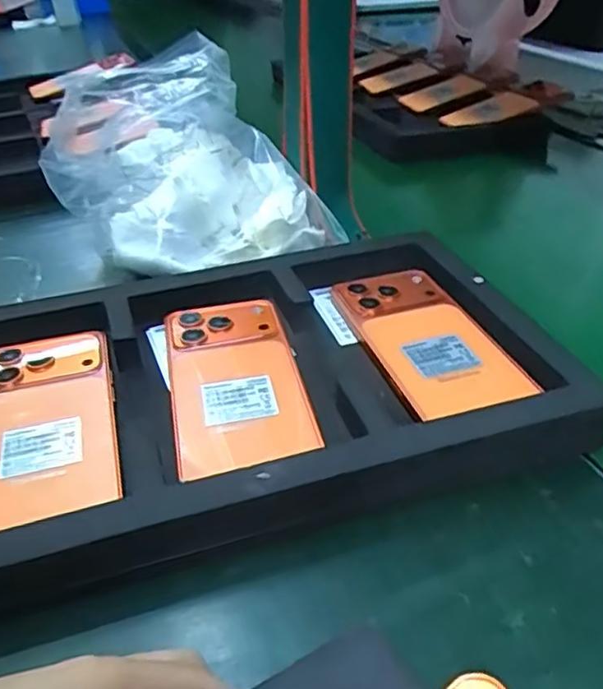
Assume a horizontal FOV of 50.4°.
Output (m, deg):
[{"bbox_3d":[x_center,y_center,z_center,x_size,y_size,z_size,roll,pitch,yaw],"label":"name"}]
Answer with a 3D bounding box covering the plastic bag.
[{"bbox_3d":[-0.094,-0.150,0.518,0.178,0.144,0.194,-19,33,-28],"label":"plastic bag"}]

